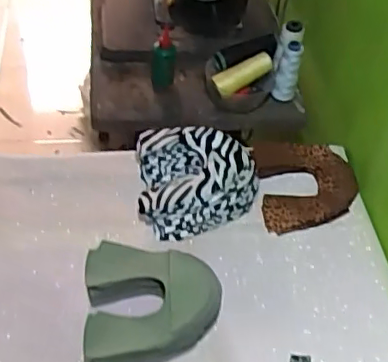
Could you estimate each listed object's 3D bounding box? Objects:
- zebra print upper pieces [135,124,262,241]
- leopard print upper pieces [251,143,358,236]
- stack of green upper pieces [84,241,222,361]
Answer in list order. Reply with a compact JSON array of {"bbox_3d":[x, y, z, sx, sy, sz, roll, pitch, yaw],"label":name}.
[{"bbox_3d":[0.005,-0.003,0.894,0.178,0.089,0.169,-1,48,-8],"label":"zebra print upper pieces"},{"bbox_3d":[0.178,0.006,0.933,0.153,0.042,0.164,-1,48,-7],"label":"leopard print upper pieces"},{"bbox_3d":[-0.055,0.155,0.762,0.169,0.065,0.176,-2,48,-8],"label":"stack of green upper pieces"}]

